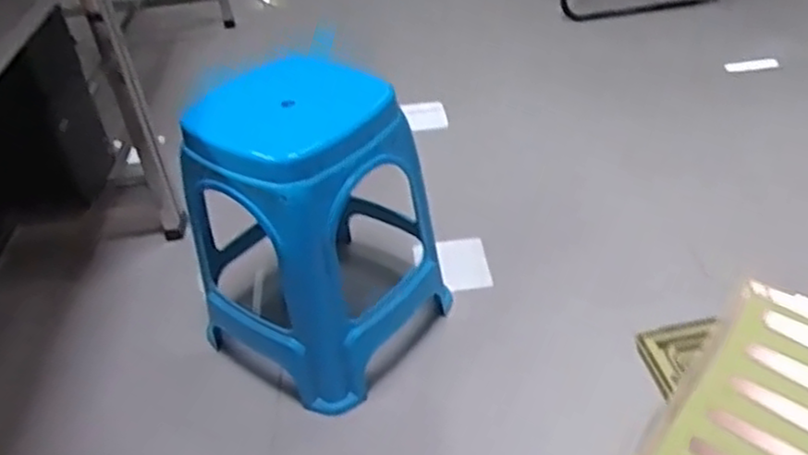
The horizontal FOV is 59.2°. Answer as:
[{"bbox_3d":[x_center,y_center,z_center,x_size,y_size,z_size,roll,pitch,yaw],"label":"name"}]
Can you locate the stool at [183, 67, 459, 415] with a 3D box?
[{"bbox_3d":[-0.171,-0.003,1.170,0.366,0.453,0.310,19,44,29],"label":"stool"}]

